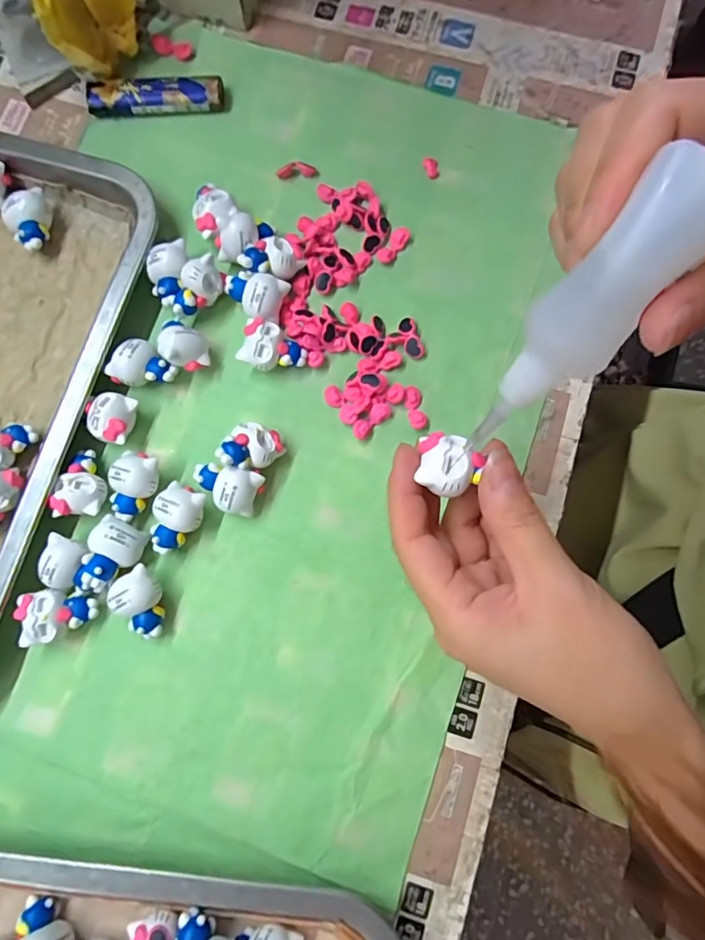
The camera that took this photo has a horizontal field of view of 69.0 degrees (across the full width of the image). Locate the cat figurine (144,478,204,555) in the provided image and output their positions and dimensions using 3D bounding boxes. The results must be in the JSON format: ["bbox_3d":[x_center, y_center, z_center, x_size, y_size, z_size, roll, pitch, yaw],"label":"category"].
[{"bbox_3d":[-0.088,0.025,0.259,0.023,0.021,0.034,15,80,4],"label":"cat figurine"}]

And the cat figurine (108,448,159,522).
[{"bbox_3d":[-0.111,0.008,0.262,0.022,0.020,0.034,12,80,3],"label":"cat figurine"}]

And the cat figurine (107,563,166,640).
[{"bbox_3d":[-0.104,0.066,0.253,0.021,0.022,0.033,-25,80,-3],"label":"cat figurine"}]

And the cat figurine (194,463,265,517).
[{"bbox_3d":[-0.063,0.010,0.261,0.035,0.021,0.022,16,80,4],"label":"cat figurine"}]

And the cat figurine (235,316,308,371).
[{"bbox_3d":[-0.042,-0.063,0.274,0.033,0.019,0.025,27,81,6],"label":"cat figurine"}]

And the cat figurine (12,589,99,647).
[{"bbox_3d":[-0.145,0.071,0.254,0.034,0.020,0.024,-11,80,-1],"label":"cat figurine"}]

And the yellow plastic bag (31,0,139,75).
[{"bbox_3d":[-0.144,-0.248,0.282,0.022,0.062,0.052,38,83,7],"label":"yellow plastic bag"}]

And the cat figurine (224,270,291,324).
[{"bbox_3d":[-0.054,-0.095,0.279,0.034,0.019,0.024,24,81,5],"label":"cat figurine"}]

